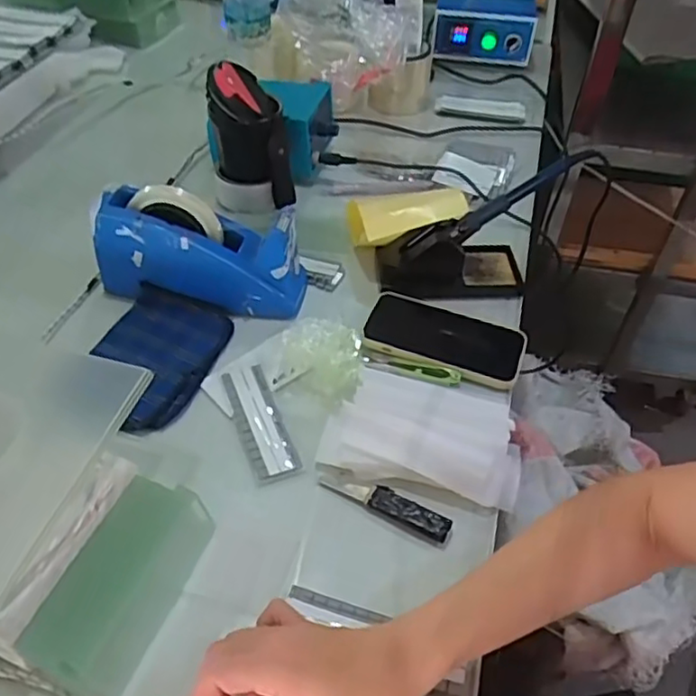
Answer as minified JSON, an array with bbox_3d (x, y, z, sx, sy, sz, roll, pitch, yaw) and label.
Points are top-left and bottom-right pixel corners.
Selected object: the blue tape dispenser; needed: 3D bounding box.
[{"bbox_3d":[-0.153,-0.103,0.679,0.212,0.105,0.067,8,47,4],"label":"blue tape dispenser"}]

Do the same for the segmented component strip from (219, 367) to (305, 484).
[{"bbox_3d":[-0.082,0.065,0.594,0.042,0.007,0.131,-14,49,-16],"label":"segmented component strip"}]

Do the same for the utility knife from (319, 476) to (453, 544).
[{"bbox_3d":[0.031,0.127,0.540,0.113,0.010,0.020,22,49,16],"label":"utility knife"}]

